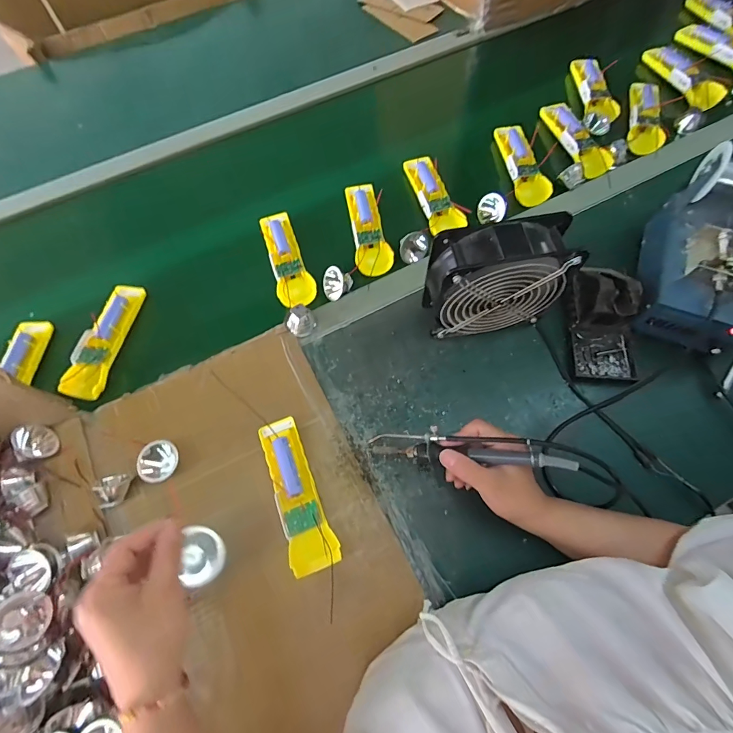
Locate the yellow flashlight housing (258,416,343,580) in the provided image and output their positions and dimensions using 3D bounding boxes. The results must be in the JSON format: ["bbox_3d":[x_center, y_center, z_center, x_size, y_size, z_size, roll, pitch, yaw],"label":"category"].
[{"bbox_3d":[-0.076,0.136,0.431,0.048,0.034,0.164,-19,65,-8],"label":"yellow flashlight housing"}]

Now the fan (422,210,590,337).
[{"bbox_3d":[0.150,-0.096,0.472,0.147,0.163,0.062,-7,64,-2],"label":"fan"}]

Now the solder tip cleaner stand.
[{"bbox_3d":[0.302,-0.059,0.492,0.072,0.085,0.143,4,64,3],"label":"solder tip cleaner stand"}]

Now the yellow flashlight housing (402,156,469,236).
[{"bbox_3d":[0.106,-0.271,0.610,0.052,0.026,0.154,-13,64,-5],"label":"yellow flashlight housing"}]

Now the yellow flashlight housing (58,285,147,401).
[{"bbox_3d":[-0.355,-0.040,0.527,0.050,0.022,0.168,7,64,4],"label":"yellow flashlight housing"}]

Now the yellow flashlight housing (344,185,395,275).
[{"bbox_3d":[0.004,-0.204,0.586,0.051,0.026,0.166,-8,64,-3],"label":"yellow flashlight housing"}]

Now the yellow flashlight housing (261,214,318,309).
[{"bbox_3d":[-0.117,-0.154,0.569,0.053,0.027,0.168,-20,65,-8],"label":"yellow flashlight housing"}]

